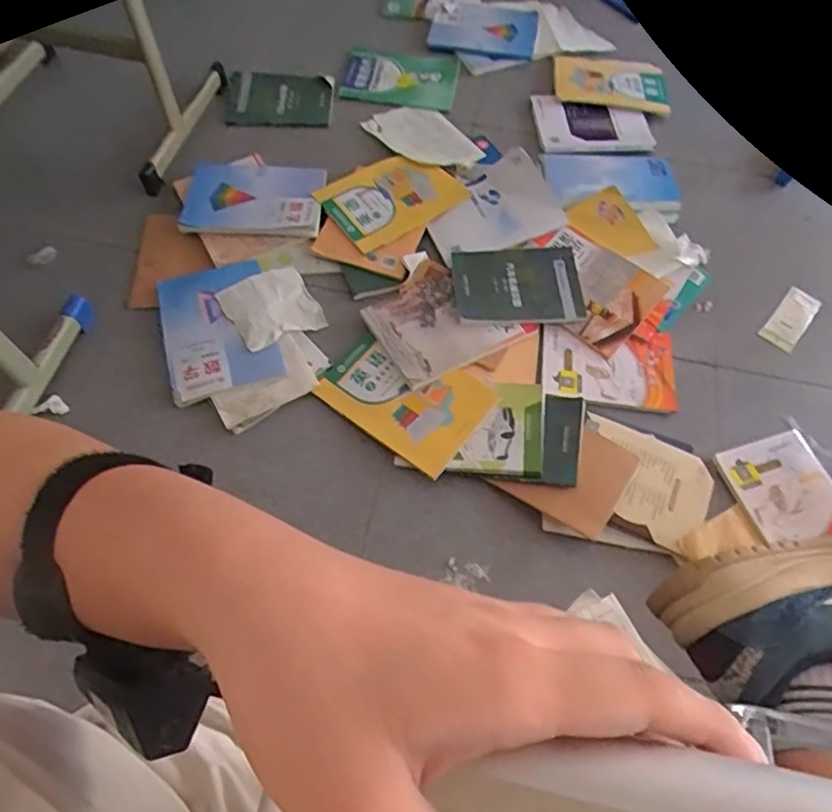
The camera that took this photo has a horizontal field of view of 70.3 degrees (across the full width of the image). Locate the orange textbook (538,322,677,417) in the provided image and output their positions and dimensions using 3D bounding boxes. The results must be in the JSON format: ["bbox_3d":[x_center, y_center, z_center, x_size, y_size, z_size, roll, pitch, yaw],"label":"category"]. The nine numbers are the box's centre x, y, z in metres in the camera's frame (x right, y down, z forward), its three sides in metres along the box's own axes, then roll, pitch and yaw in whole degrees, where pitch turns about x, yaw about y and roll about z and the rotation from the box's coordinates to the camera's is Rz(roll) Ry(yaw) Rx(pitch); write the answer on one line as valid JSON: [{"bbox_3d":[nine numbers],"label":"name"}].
[{"bbox_3d":[0.364,-0.071,1.117,0.260,0.020,0.174,5,61,-5],"label":"orange textbook"}]

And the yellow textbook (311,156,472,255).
[{"bbox_3d":[-0.059,-0.464,1.305,0.278,0.022,0.216,-31,68,-17],"label":"yellow textbook"}]

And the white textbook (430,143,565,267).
[{"bbox_3d":[0.158,-0.416,1.264,0.275,0.022,0.201,-25,74,-4],"label":"white textbook"}]

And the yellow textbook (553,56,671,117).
[{"bbox_3d":[0.493,-0.821,1.501,0.278,0.027,0.201,6,63,1],"label":"yellow textbook"}]

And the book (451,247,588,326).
[{"bbox_3d":[0.207,-0.243,1.191,0.250,0.016,0.183,-5,63,-5],"label":"book"}]

